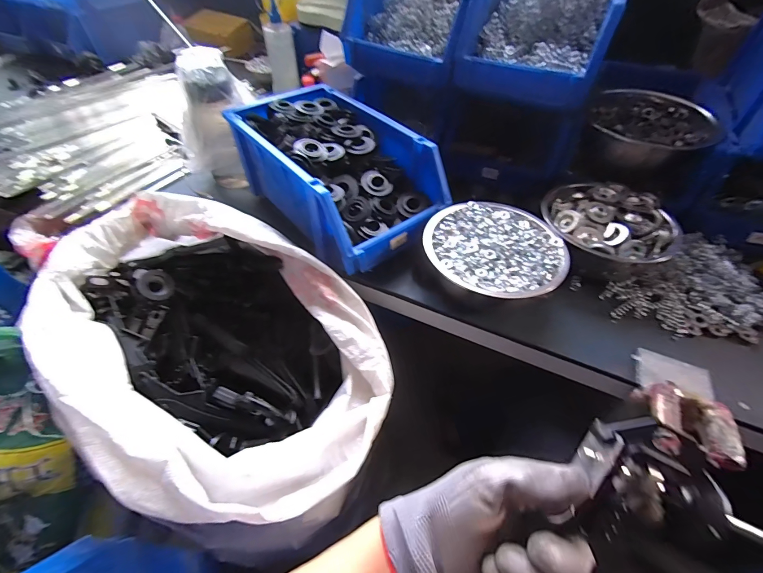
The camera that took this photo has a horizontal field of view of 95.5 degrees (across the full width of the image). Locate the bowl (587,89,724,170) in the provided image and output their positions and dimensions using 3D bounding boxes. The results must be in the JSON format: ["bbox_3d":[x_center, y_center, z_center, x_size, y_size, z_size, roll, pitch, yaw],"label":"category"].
[{"bbox_3d":[0.437,-0.257,0.581,0.174,0.074,0.179,0,50,0],"label":"bowl"}]

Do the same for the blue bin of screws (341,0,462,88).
[{"bbox_3d":[0.055,-0.447,0.592,0.197,0.134,0.177,22,53,18],"label":"blue bin of screws"}]

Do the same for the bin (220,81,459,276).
[{"bbox_3d":[-0.071,-0.187,0.557,0.195,0.118,0.324,-32,57,-24],"label":"bin"}]

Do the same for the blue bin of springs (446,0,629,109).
[{"bbox_3d":[0.239,-0.394,0.547,0.207,0.125,0.214,19,52,15],"label":"blue bin of springs"}]

